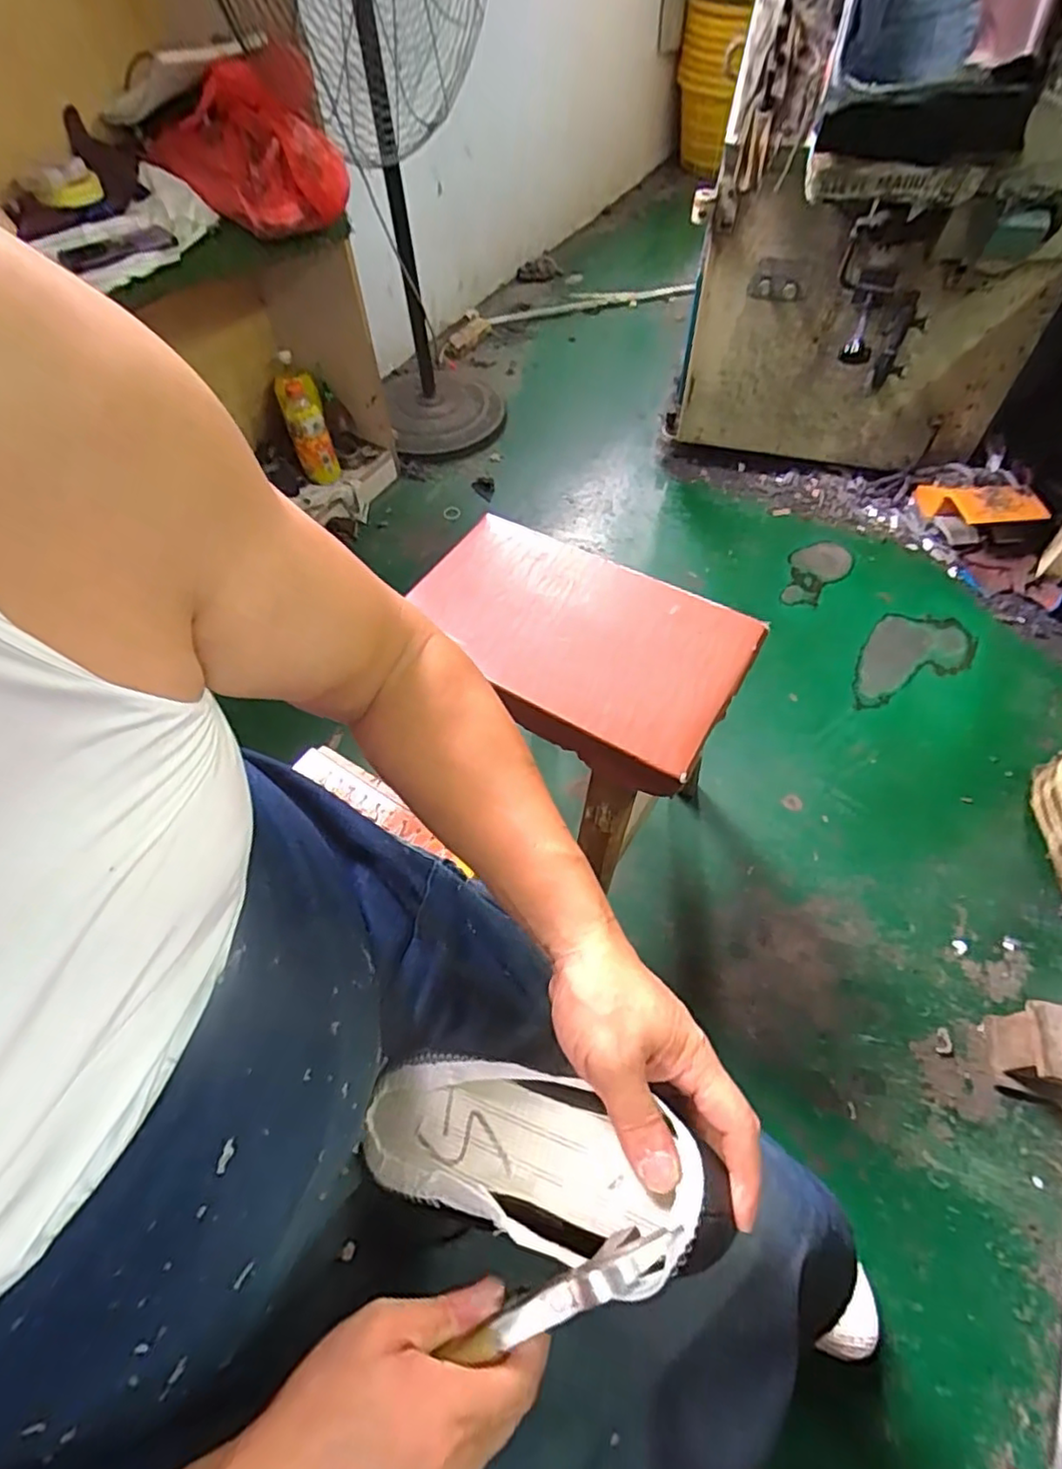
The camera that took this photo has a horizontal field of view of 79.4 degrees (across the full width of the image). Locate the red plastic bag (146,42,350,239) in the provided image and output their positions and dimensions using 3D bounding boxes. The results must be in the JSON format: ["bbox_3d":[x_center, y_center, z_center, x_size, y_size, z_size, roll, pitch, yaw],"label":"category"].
[{"bbox_3d":[-0.477,-0.983,1.056,0.339,0.191,0.160,34,64,23],"label":"red plastic bag"}]

